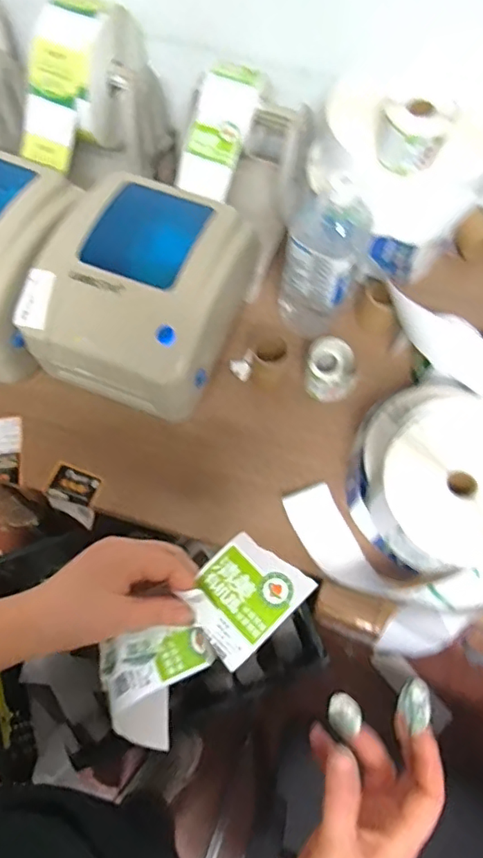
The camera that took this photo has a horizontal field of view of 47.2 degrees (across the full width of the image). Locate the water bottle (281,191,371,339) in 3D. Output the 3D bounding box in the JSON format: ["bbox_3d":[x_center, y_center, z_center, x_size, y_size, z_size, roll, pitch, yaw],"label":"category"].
[{"bbox_3d":[0.094,-0.193,0.657,0.083,0.189,0.076,22,69,7],"label":"water bottle"}]

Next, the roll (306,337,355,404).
[{"bbox_3d":[0.106,-0.072,0.682,0.058,0.052,0.066,-15,69,-7],"label":"roll"}]

